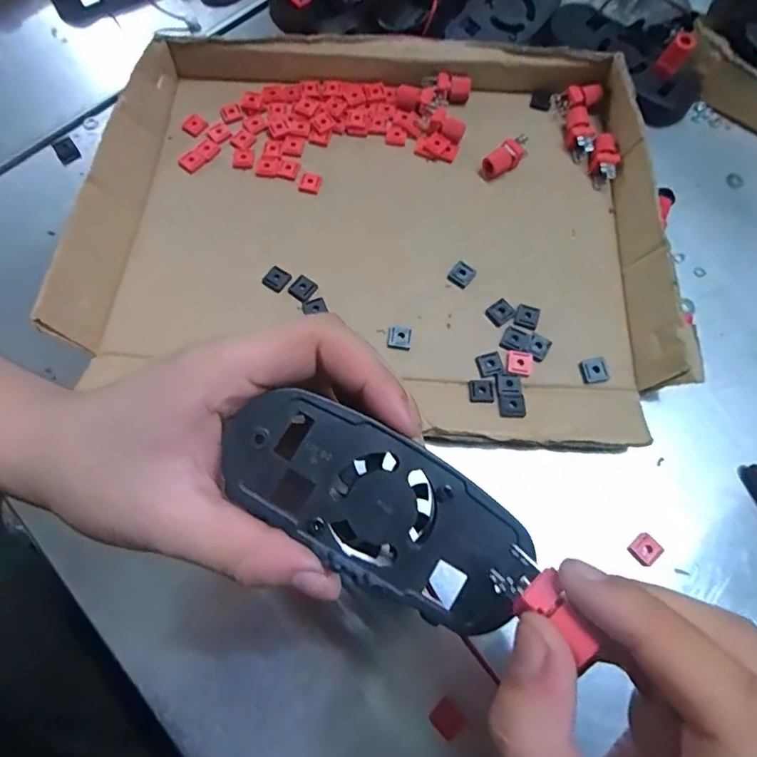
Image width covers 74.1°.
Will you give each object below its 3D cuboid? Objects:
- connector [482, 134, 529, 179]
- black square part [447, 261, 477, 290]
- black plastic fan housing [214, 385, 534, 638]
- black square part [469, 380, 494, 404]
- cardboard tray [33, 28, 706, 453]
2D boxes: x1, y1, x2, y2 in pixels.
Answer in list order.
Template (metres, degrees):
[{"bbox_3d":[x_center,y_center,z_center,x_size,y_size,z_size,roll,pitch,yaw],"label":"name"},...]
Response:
[{"bbox_3d":[0.084,-0.144,0.328,0.035,0.016,0.014,-34,75,-11],"label":"connector"},{"bbox_3d":[0.051,-0.063,0.305,0.013,0.007,0.013,40,75,12],"label":"black square part"},{"bbox_3d":[0.000,0.043,0.170,0.110,0.006,0.047,30,77,-1],"label":"black plastic fan housing"},{"bbox_3d":[0.057,0.007,0.277,0.014,0.004,0.014,0,71,-1],"label":"black square part"},{"bbox_3d":[0.002,-0.103,0.304,0.341,0.039,0.268,7,71,2],"label":"cardboard tray"}]

